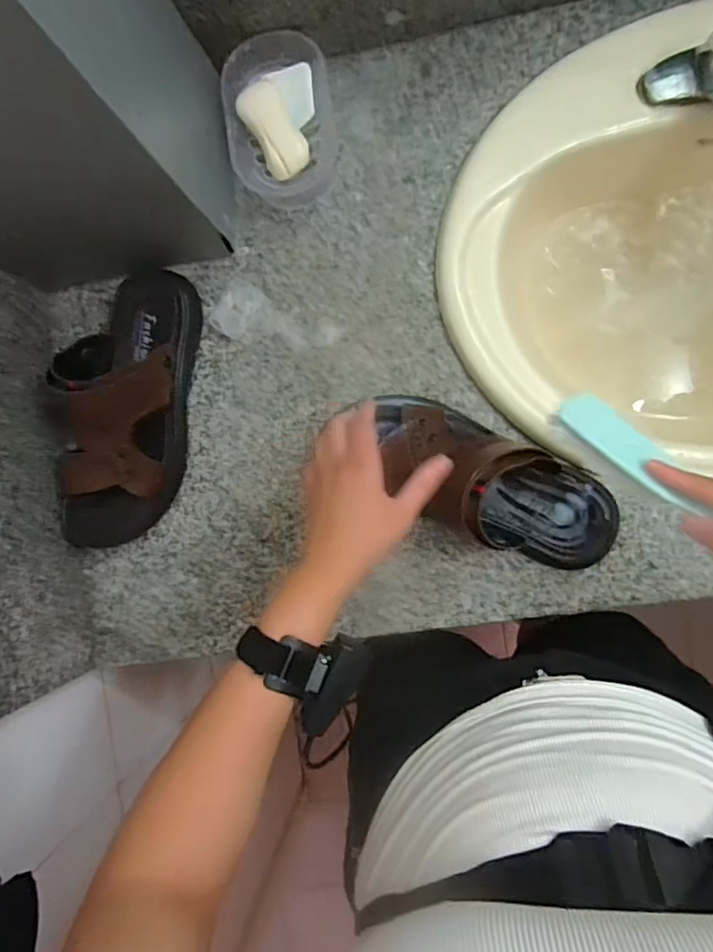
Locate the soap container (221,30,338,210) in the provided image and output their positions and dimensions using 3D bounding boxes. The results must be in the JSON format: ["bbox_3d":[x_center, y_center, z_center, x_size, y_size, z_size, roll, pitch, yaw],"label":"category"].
[{"bbox_3d":[-0.073,-0.350,0.569,0.102,0.055,0.146,-8,88,8],"label":"soap container"}]

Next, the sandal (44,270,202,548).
[{"bbox_3d":[-0.239,-0.069,0.565,0.122,0.084,0.286,7,90,8],"label":"sandal"}]

